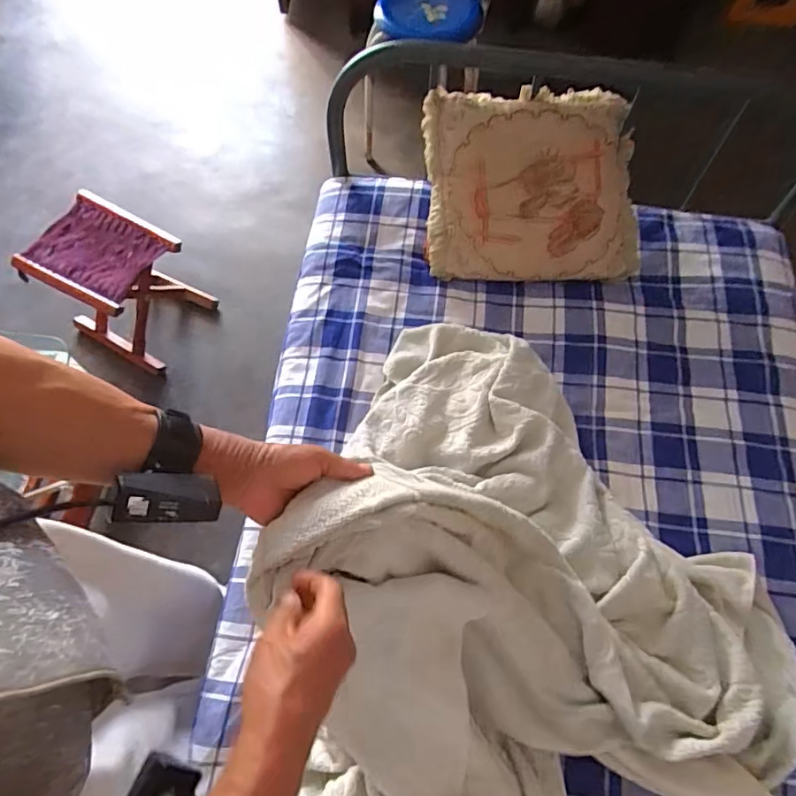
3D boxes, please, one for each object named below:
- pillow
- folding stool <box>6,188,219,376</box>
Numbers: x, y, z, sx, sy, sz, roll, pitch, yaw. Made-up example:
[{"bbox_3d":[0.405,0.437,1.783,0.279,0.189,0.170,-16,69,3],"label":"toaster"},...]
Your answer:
[{"bbox_3d":[0.241,-0.377,0.939,0.379,0.072,0.331,-3,94,3],"label":"pillow"},{"bbox_3d":[-0.712,-0.284,1.376,0.323,0.311,0.281,23,66,10],"label":"folding stool"}]

